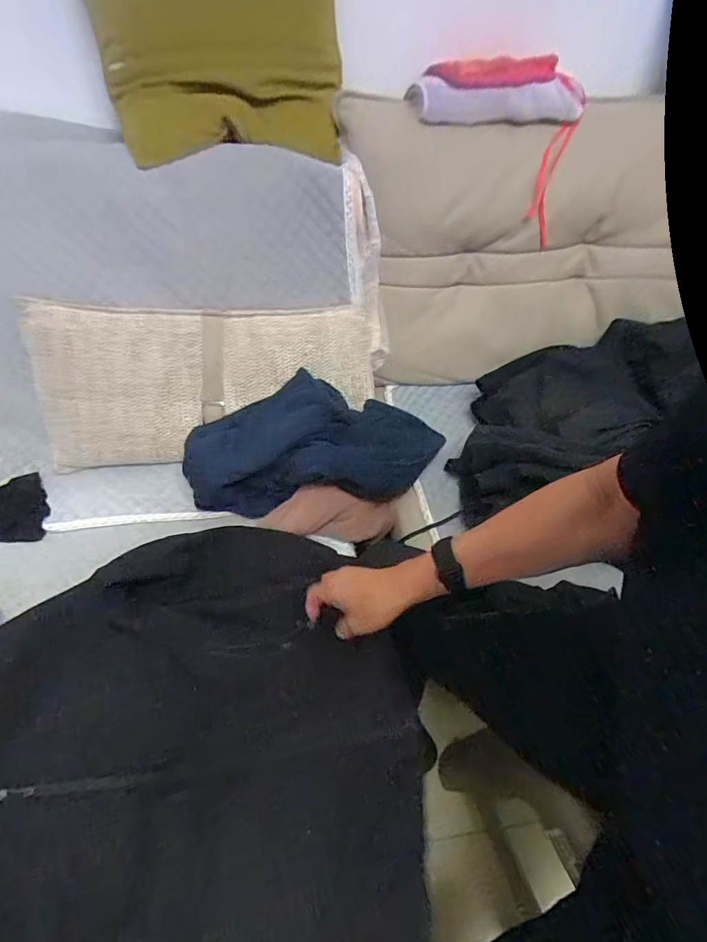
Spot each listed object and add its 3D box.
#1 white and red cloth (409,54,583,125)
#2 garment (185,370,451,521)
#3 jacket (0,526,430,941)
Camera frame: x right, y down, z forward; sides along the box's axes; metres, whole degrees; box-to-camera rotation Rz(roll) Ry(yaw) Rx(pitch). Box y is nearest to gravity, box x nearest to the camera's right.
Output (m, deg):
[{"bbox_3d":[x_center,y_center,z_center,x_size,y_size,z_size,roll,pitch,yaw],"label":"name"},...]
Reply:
[{"bbox_3d":[0.272,-0.717,0.861,0.335,0.082,0.089,-8,51,-6],"label":"white and red cloth"},{"bbox_3d":[-0.064,-0.051,0.829,0.461,0.116,0.227,-9,51,-7],"label":"garment"},{"bbox_3d":[-0.244,0.369,0.533,0.636,0.061,0.664,2,50,2],"label":"jacket"}]

